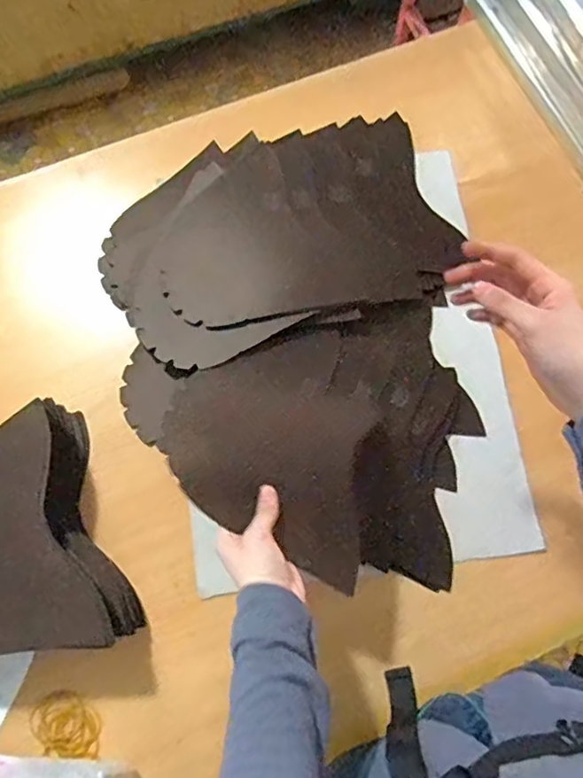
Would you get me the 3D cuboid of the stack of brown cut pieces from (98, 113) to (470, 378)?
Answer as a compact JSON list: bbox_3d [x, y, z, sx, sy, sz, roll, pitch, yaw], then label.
[{"bbox_3d":[-0.012,-0.192,0.731,0.426,0.036,0.266,-16,75,-6],"label":"stack of brown cut pieces"}]

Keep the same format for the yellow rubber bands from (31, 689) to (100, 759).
[{"bbox_3d":[-0.238,0.359,0.627,0.062,0.010,0.076,-36,78,-10],"label":"yellow rubber bands"}]

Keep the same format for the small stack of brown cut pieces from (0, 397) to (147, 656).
[{"bbox_3d":[-0.311,0.164,0.616,0.223,0.086,0.260,-20,76,-7],"label":"small stack of brown cut pieces"}]

